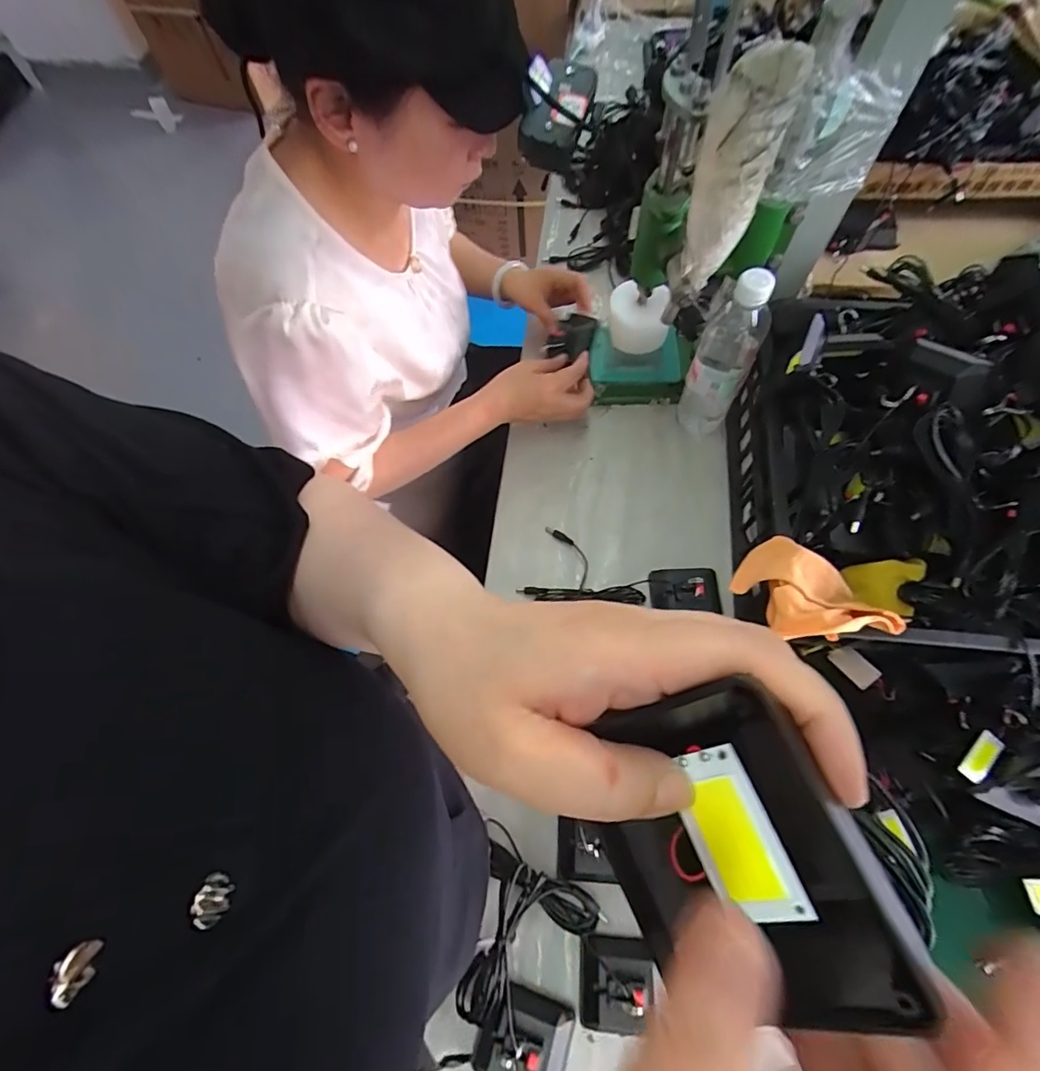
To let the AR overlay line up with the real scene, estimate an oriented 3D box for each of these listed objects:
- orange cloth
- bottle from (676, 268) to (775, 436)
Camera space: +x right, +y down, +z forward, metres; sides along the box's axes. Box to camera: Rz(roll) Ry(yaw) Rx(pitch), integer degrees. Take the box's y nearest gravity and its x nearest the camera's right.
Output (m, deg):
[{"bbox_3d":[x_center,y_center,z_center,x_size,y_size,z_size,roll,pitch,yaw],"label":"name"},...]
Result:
[{"bbox_3d":[0.257,0.056,0.453,0.097,0.044,0.119,-33,69,-12],"label":"orange cloth"},{"bbox_3d":[0.239,-0.207,0.606,0.069,0.235,0.077,26,70,13],"label":"bottle"}]

